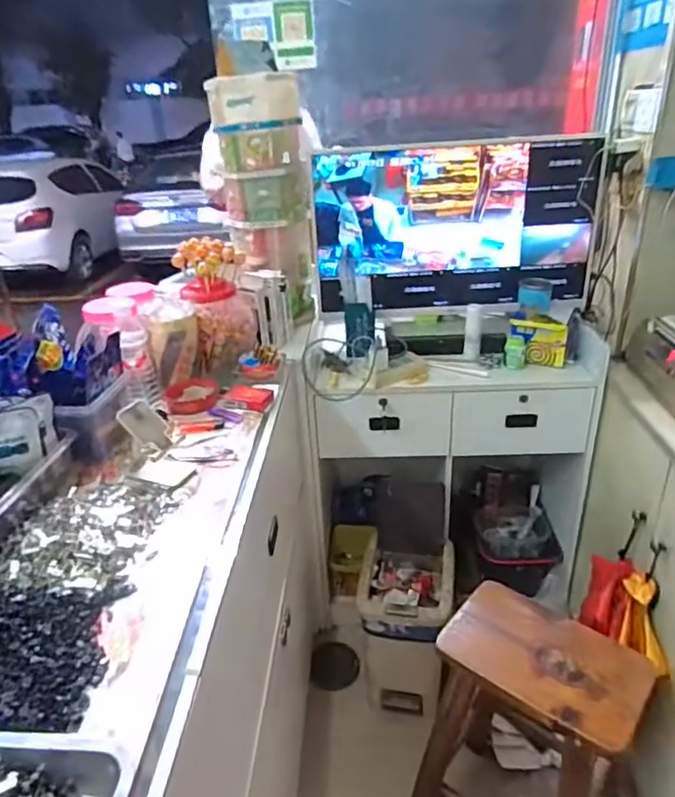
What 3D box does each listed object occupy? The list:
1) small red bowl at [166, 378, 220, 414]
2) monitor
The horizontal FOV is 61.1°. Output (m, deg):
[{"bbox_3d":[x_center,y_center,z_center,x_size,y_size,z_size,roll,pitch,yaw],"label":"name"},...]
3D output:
[{"bbox_3d":[-0.294,-0.007,1.164,0.104,0.029,0.109,-3,27,1],"label":"small red bowl"},{"bbox_3d":[0.304,-0.433,1.481,0.719,0.401,0.079,-4,27,-1],"label":"monitor"}]

